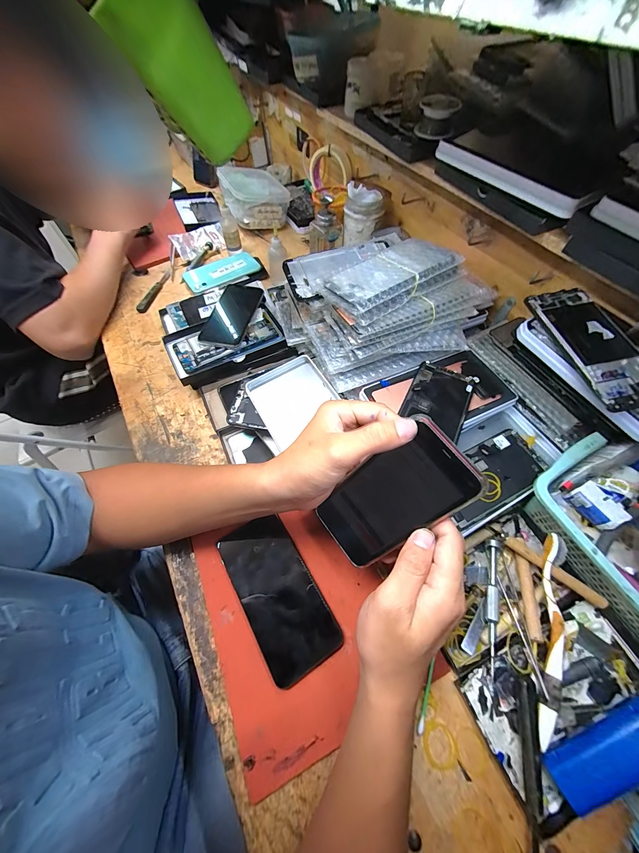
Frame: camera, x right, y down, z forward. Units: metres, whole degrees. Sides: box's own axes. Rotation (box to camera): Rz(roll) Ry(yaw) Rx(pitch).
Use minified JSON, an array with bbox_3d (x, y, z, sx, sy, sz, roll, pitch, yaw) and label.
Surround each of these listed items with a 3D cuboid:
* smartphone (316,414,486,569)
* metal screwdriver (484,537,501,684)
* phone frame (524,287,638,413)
[{"bbox_3d":[0.061,0.065,0.256,0.072,0.148,0.006,51,31,16],"label":"smartphone"},{"bbox_3d":[0.179,0.182,0.300,0.013,0.012,0.123,16,62,9],"label":"metal screwdriver"},{"bbox_3d":[0.290,-0.087,0.304,0.073,0.009,0.152,-14,61,-7],"label":"phone frame"}]

